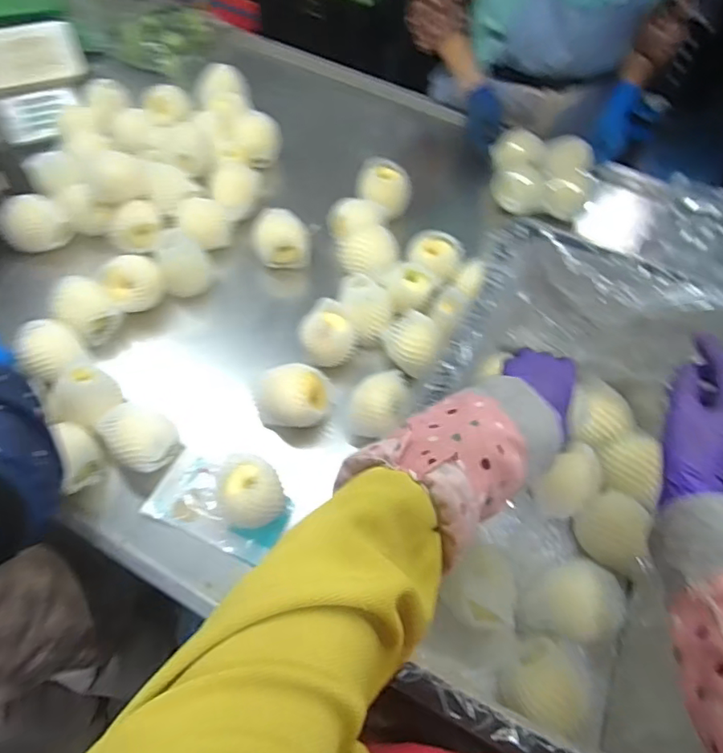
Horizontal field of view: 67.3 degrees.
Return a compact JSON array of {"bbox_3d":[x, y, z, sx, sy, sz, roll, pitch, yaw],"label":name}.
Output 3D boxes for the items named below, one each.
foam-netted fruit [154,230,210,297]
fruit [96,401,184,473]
[{"bbox_3d":[-0.286,-0.186,0.875,0.076,0.102,0.061,-9,60,-9],"label":"foam-netted fruit"},{"bbox_3d":[-0.298,0.088,0.751,0.097,0.075,0.084,40,65,19],"label":"fruit"}]

